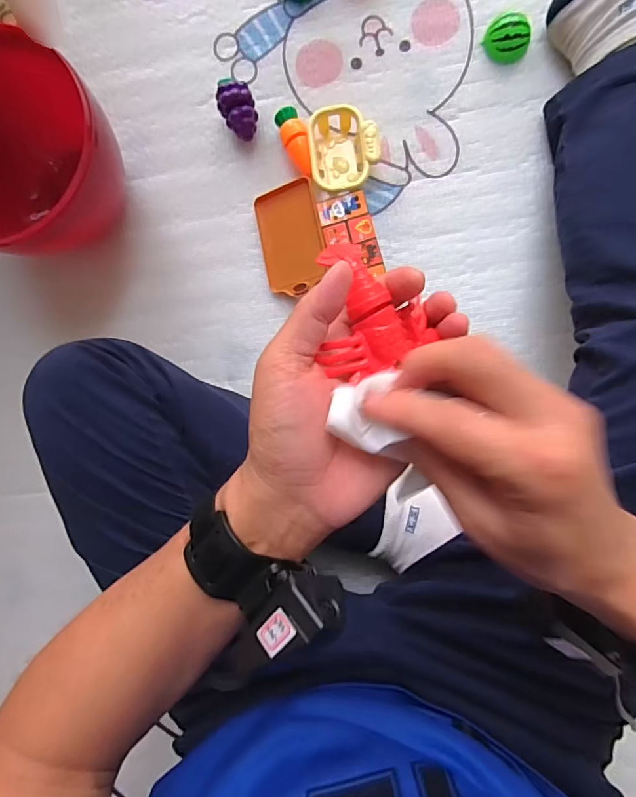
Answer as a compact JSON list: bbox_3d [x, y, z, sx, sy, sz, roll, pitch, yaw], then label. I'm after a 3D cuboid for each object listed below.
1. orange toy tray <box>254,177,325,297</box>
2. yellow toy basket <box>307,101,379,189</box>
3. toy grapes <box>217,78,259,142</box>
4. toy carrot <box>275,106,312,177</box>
[{"bbox_3d":[-0.031,-0.187,0.546,0.076,0.009,0.124,-8,92,21],"label":"orange toy tray"},{"bbox_3d":[0.030,-0.285,0.535,0.075,0.039,0.092,-6,91,6],"label":"yellow toy basket"},{"bbox_3d":[-0.092,-0.337,0.546,0.040,0.042,0.058,-14,90,6],"label":"toy grapes"},{"bbox_3d":[-0.024,-0.295,0.542,0.030,0.032,0.086,-18,89,6],"label":"toy carrot"}]

